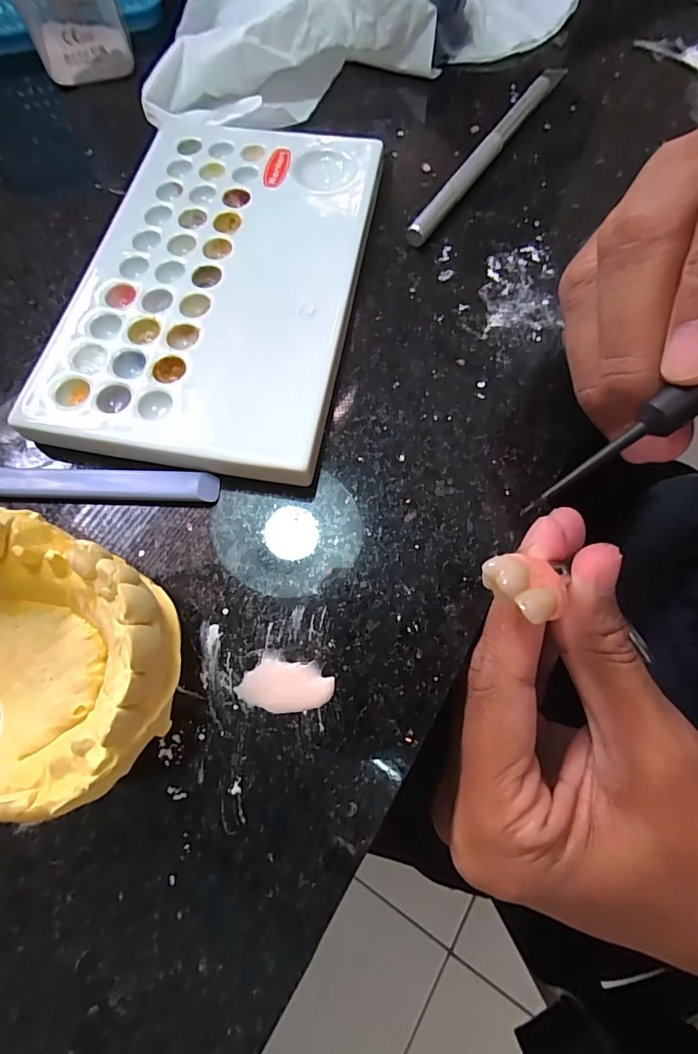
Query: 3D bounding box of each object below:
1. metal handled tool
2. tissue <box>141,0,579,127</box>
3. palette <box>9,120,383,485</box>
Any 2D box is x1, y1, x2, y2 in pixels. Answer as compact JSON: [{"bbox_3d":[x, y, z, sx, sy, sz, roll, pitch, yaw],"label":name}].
[{"bbox_3d":[0.061,-0.163,0.192,0.009,0.007,0.131,31,73,12],"label":"metal handled tool"},{"bbox_3d":[-0.004,-0.255,0.212,0.211,0.040,0.114,-29,72,-10],"label":"tissue"},{"bbox_3d":[-0.051,-0.092,0.165,0.103,0.010,0.151,8,70,4],"label":"palette"}]

